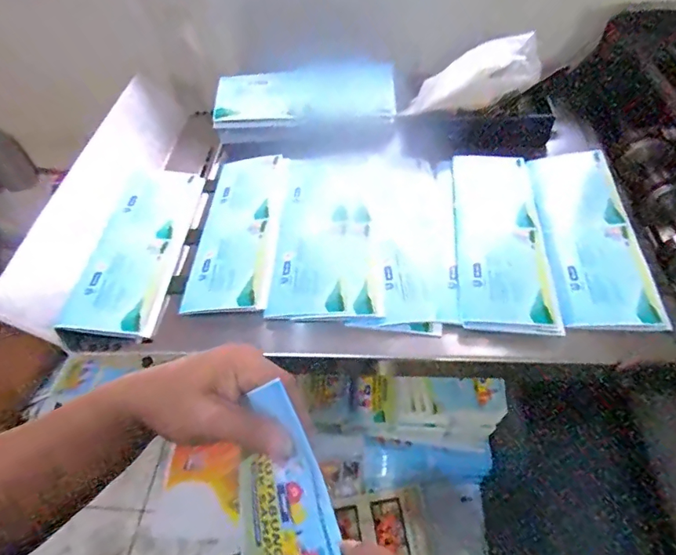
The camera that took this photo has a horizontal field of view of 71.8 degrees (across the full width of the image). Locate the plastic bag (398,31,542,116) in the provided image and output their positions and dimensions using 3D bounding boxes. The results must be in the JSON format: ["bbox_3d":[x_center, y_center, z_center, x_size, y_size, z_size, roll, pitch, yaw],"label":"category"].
[{"bbox_3d":[0.205,-0.311,0.744,0.215,0.064,0.083,-22,51,3],"label":"plastic bag"}]

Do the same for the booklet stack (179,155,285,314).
[{"bbox_3d":[-0.148,-0.079,0.682,0.122,0.015,0.303,-2,50,3],"label":"booklet stack"}]

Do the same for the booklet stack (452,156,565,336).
[{"bbox_3d":[0.218,-0.061,0.633,0.114,0.009,0.309,2,51,6],"label":"booklet stack"}]

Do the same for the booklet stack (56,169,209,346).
[{"bbox_3d":[-0.284,-0.052,0.672,0.130,0.019,0.324,2,51,7],"label":"booklet stack"}]

